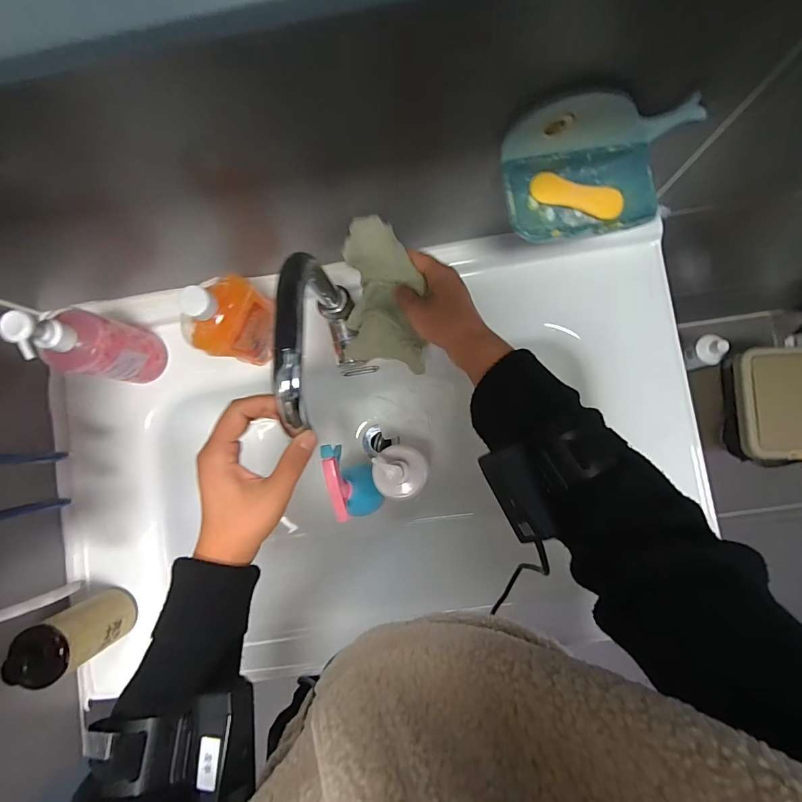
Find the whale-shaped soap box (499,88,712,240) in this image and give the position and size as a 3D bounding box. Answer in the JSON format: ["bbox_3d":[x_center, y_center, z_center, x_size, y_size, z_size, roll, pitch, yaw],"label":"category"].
[{"bbox_3d":[0.167,-0.193,0.333,0.158,0.072,0.097,-10,85,3],"label":"whale-shaped soap box"}]

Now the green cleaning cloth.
[{"bbox_3d":[-0.020,-0.107,0.416,0.095,0.026,0.148,12,109,24],"label":"green cleaning cloth"}]

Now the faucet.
[{"bbox_3d":[-0.072,-0.049,0.385,0.034,0.191,0.153,-5,85,3],"label":"faucet"}]

